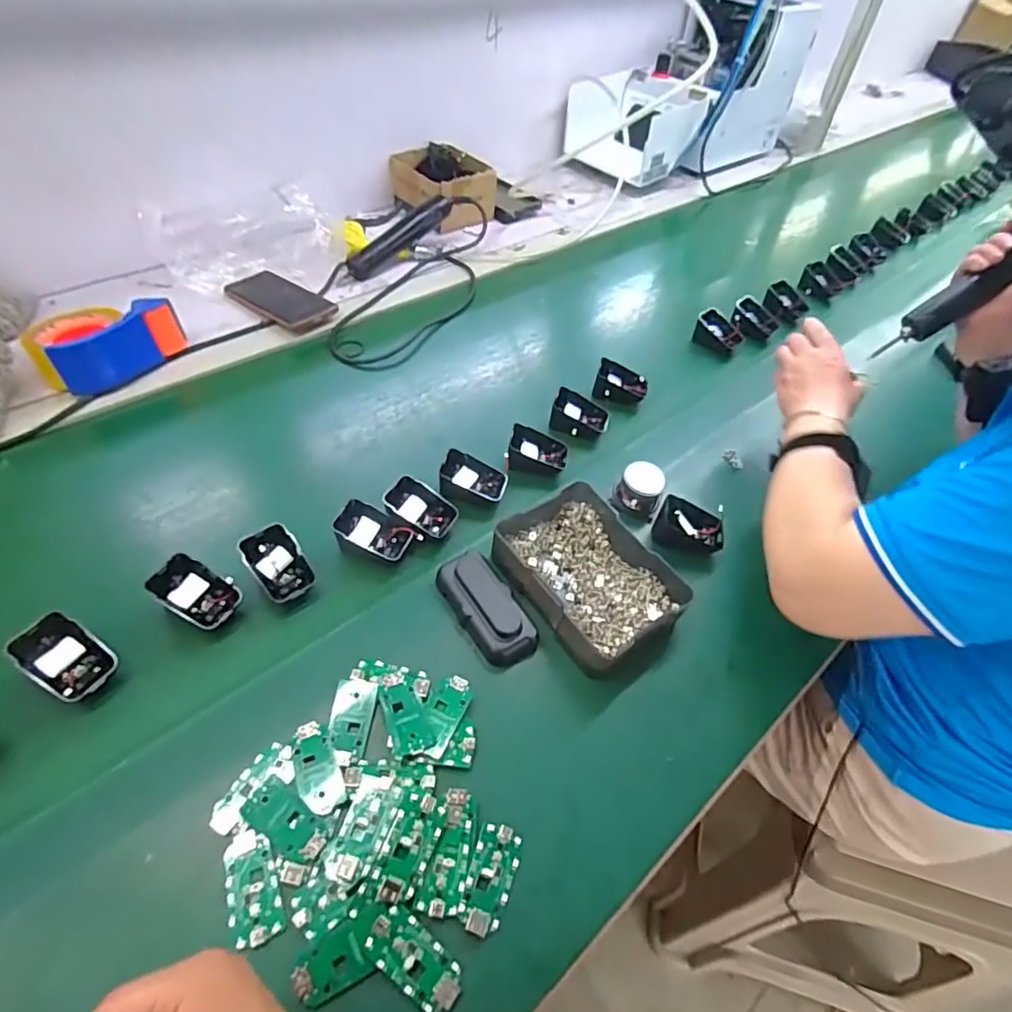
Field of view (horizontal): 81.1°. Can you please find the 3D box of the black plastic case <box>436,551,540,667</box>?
[{"bbox_3d":[-0.017,0.087,0.522,0.050,0.023,0.105,-24,55,-24],"label":"black plastic case"}]

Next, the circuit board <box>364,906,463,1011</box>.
[{"bbox_3d":[-0.057,0.282,0.367,0.065,0.004,0.032,36,57,13],"label":"circuit board"}]

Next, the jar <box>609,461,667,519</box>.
[{"bbox_3d":[0.140,-0.017,0.622,0.047,0.043,0.039,18,49,9],"label":"jar"}]

